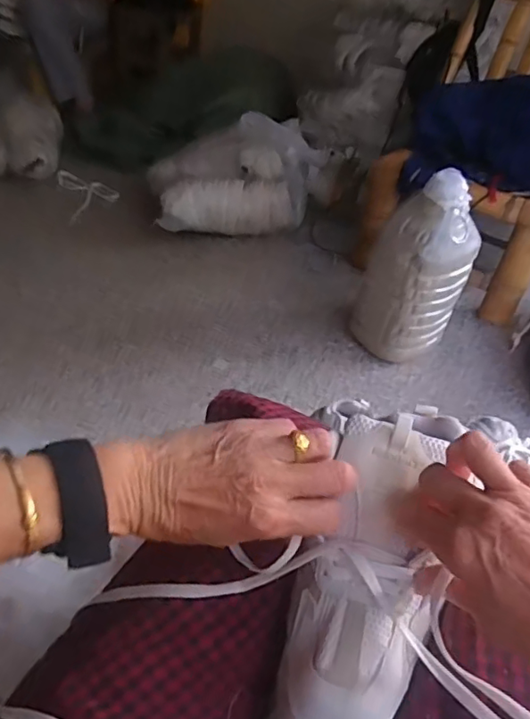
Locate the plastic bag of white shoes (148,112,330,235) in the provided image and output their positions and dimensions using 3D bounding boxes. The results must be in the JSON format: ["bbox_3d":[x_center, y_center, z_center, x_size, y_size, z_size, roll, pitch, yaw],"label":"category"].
[{"bbox_3d":[-0.074,-0.565,1.688,0.531,0.226,0.345,-6,41,-16],"label":"plastic bag of white shoes"}]

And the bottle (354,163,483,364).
[{"bbox_3d":[0.324,-0.187,1.212,0.154,0.406,0.179,-27,50,-35],"label":"bottle"}]

